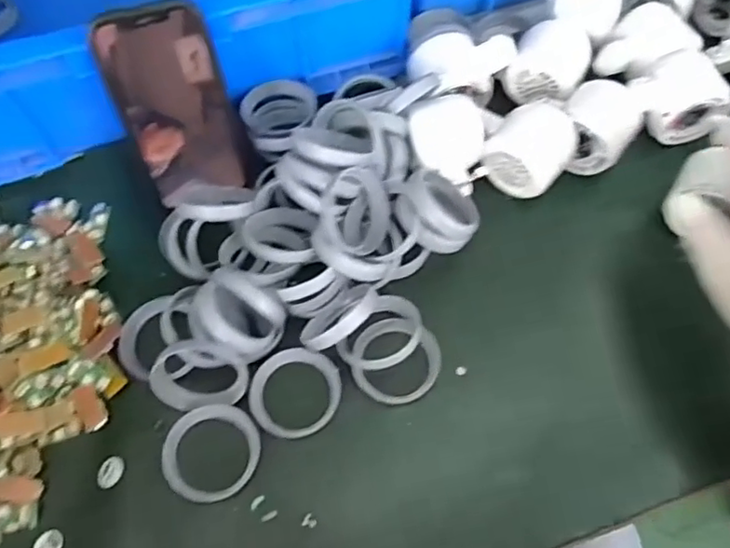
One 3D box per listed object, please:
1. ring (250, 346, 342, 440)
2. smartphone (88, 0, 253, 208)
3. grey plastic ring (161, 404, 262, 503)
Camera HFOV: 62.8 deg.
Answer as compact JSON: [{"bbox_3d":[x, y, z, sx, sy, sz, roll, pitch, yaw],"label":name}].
[{"bbox_3d":[-0.047,0.078,0.404,0.060,0.010,0.061,0,64,0],"label":"ring"},{"bbox_3d":[-0.134,-0.119,0.426,0.075,0.139,0.014,-15,42,-8],"label":"smartphone"},{"bbox_3d":[-0.098,0.113,0.383,0.060,0.011,0.060,0,64,0],"label":"grey plastic ring"}]

